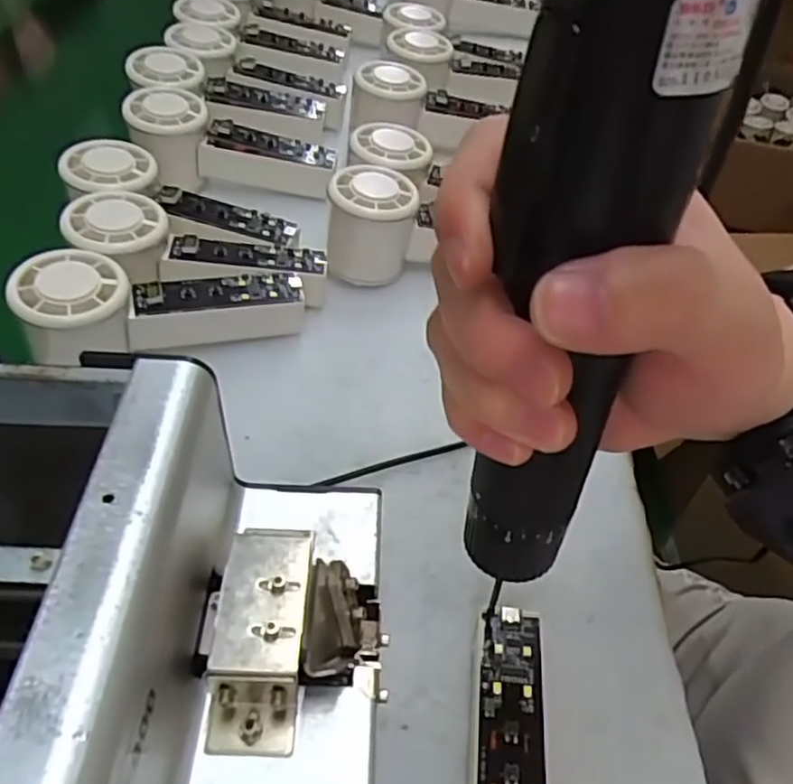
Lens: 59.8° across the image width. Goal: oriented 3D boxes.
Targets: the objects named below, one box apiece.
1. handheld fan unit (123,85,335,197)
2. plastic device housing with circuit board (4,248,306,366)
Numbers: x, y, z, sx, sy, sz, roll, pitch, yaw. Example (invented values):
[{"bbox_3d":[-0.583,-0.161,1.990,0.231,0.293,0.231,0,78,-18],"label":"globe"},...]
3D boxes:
[{"bbox_3d":[-0.124,-0.177,0.517,0.150,0.059,0.056,12,47,-12],"label":"handheld fan unit"},{"bbox_3d":[-0.129,-0.043,0.388,0.154,0.053,0.057,-3,46,-28],"label":"plastic device housing with circuit board"}]

